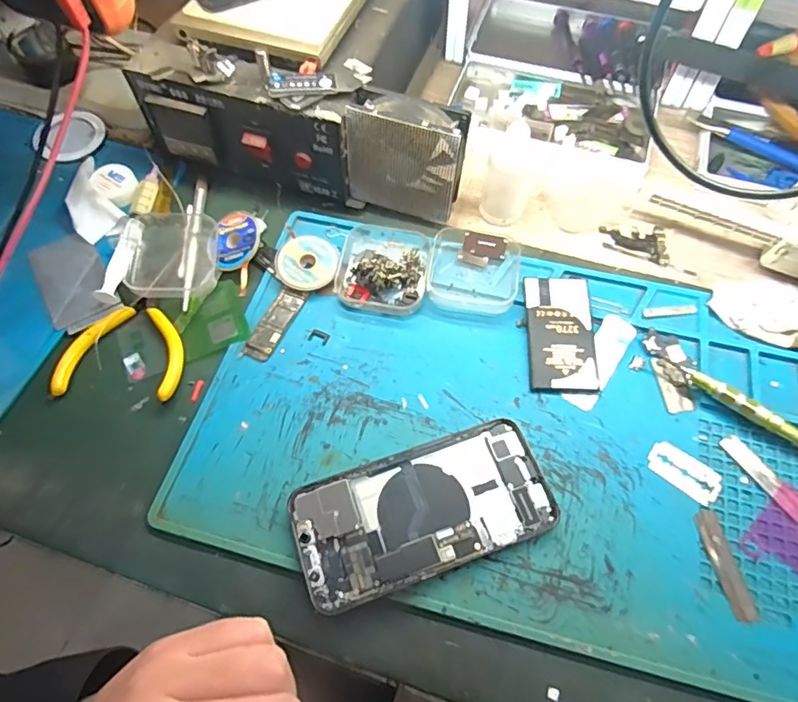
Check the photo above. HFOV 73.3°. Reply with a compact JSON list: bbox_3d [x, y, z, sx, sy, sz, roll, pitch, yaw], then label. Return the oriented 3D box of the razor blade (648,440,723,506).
[{"bbox_3d":[0.172,0.072,0.322,0.041,0.004,0.024,35,68,18],"label":"razor blade"}]

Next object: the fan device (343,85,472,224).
[{"bbox_3d":[0.004,-0.136,0.386,0.081,0.085,0.029,14,63,8],"label":"fan device"}]

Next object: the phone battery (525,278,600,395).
[{"bbox_3d":[0.109,-0.012,0.363,0.043,0.007,0.084,2,62,2],"label":"phone battery"}]

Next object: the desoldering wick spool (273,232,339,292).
[{"bbox_3d":[-0.066,-0.062,0.386,0.042,0.010,0.042,43,77,10],"label":"desoldering wick spool"}]

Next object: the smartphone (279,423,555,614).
[{"bbox_3d":[0.014,0.091,0.308,0.144,0.009,0.071,-18,63,-9],"label":"smartphone"}]

